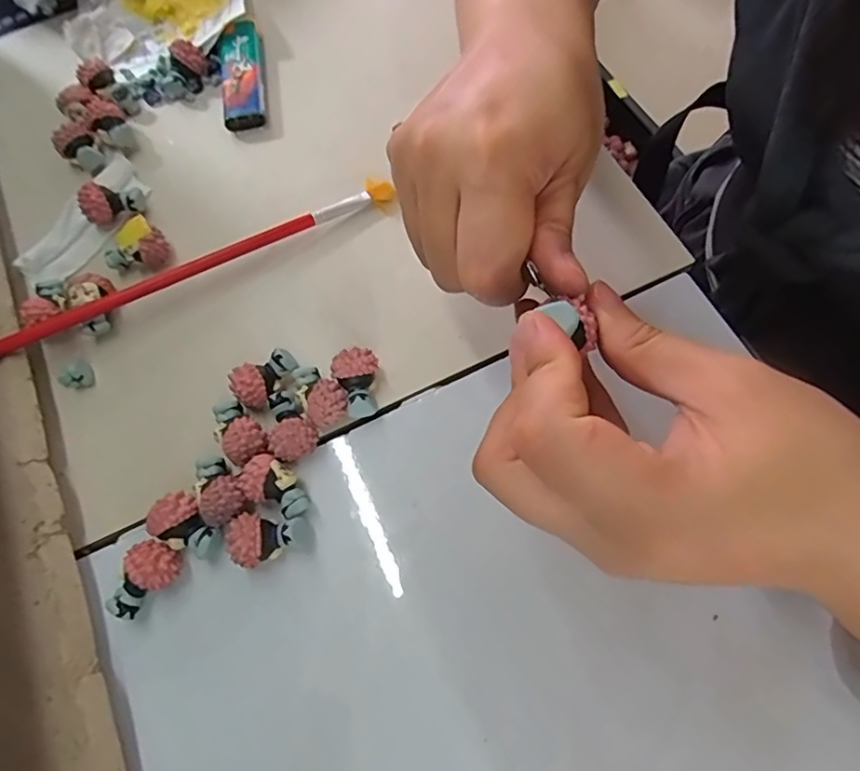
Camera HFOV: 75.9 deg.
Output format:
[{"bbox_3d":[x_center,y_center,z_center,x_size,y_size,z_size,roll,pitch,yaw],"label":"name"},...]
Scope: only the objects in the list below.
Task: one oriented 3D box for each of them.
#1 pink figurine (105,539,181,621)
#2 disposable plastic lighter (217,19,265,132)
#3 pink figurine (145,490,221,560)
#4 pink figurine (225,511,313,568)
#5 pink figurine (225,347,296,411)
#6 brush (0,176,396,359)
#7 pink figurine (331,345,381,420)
[{"bbox_3d":[-0.111,0.073,0.211,0.030,0.016,0.019,-39,72,-15],"label":"pink figurine"},{"bbox_3d":[-0.108,-0.177,0.314,0.025,0.011,0.072,-10,67,-4],"label":"disposable plastic lighter"},{"bbox_3d":[-0.095,0.055,0.217,0.027,0.017,0.019,24,69,10],"label":"pink figurine"},{"bbox_3d":[-0.062,0.059,0.215,0.029,0.016,0.019,-6,67,-2],"label":"pink figurine"},{"bbox_3d":[-0.071,-0.002,0.240,0.028,0.018,0.018,-24,68,-10],"label":"pink figurine"},{"bbox_3d":[-0.129,-0.046,0.258,0.245,0.012,0.014,-27,69,-11],"label":"brush"},{"bbox_3d":[-0.030,0.000,0.236,0.019,0.015,0.028,-13,67,-5],"label":"pink figurine"}]

